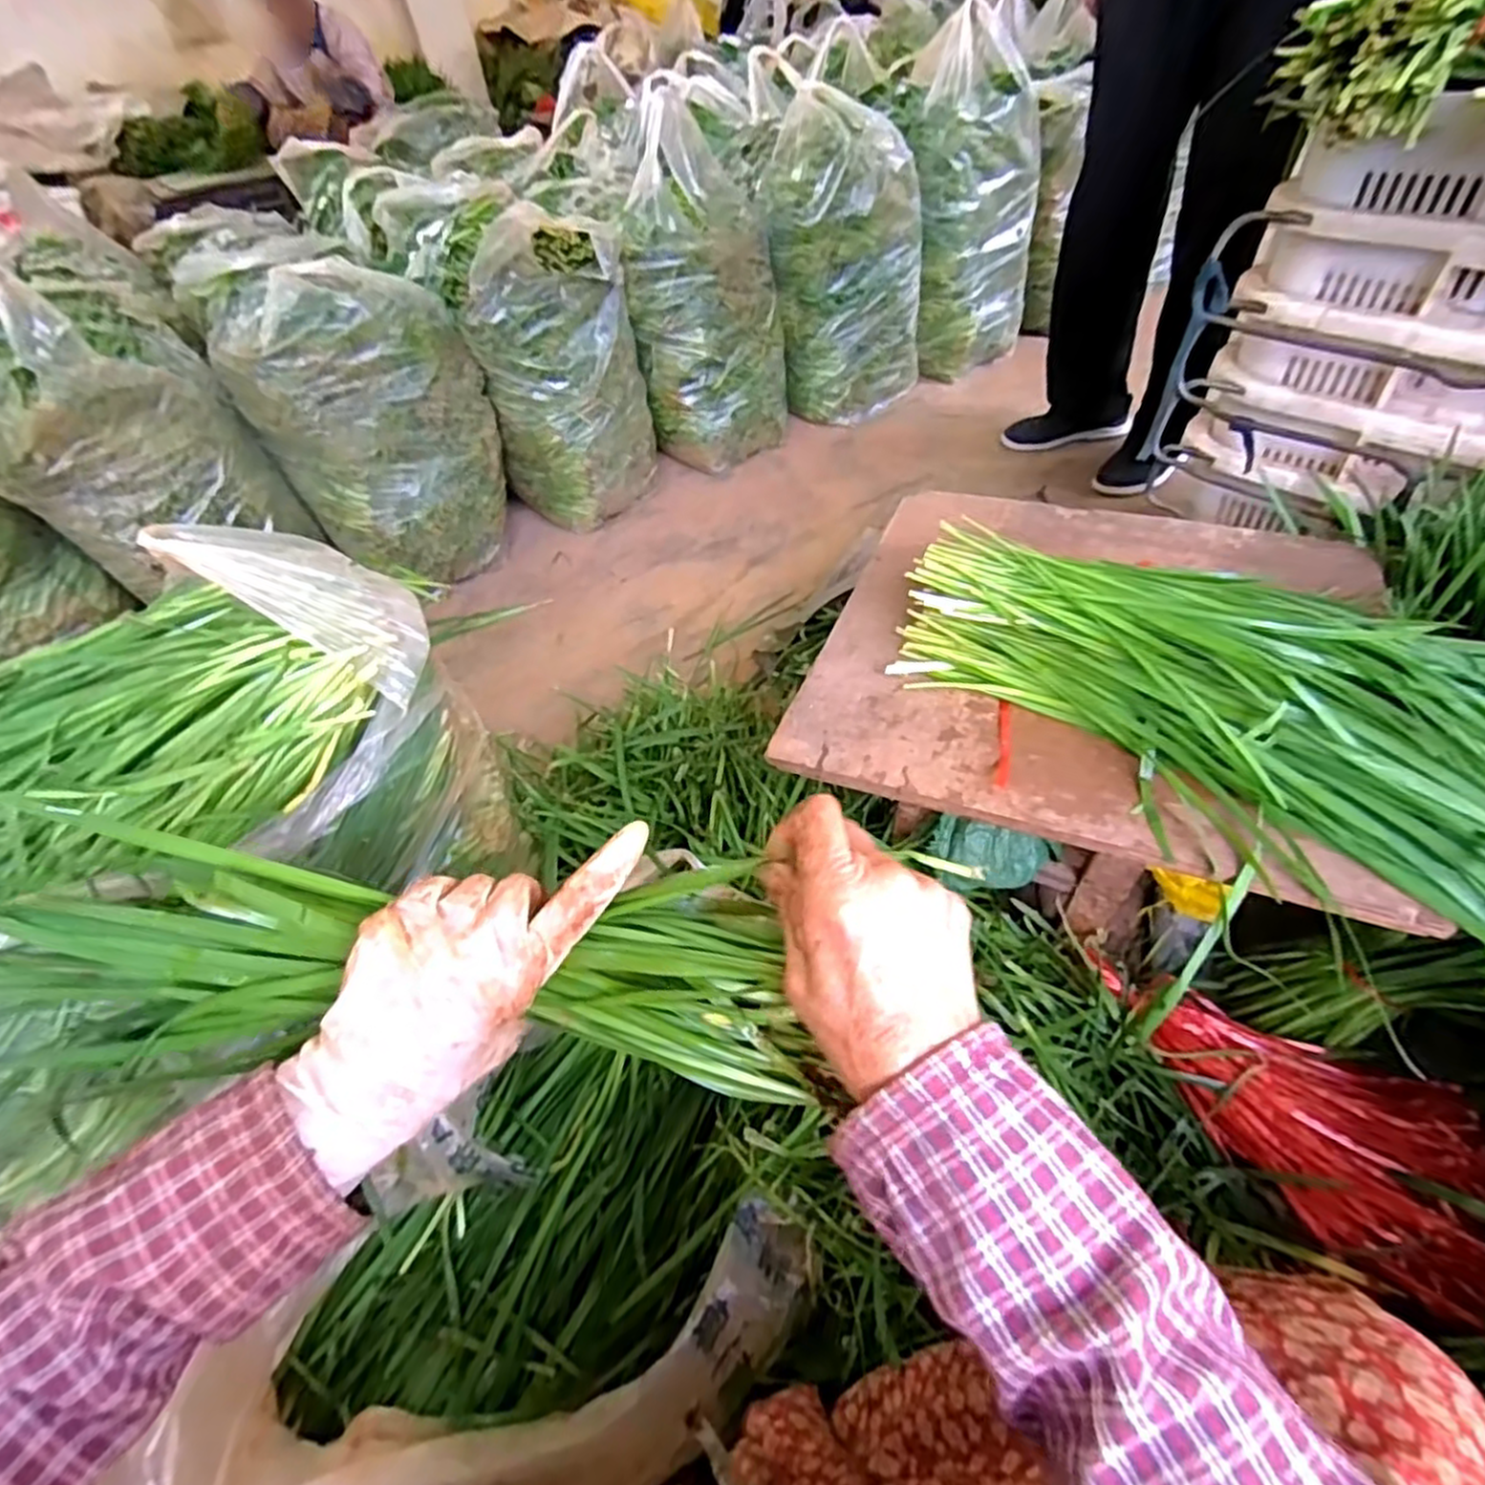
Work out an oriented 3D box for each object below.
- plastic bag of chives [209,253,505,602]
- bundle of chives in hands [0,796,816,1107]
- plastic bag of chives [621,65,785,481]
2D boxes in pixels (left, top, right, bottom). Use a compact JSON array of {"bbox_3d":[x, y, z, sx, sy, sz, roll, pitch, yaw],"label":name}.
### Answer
[{"bbox_3d":[-0.651,-0.568,1.320,0.355,0.464,0.344,-33,52,-21],"label":"plastic bag of chives"},{"bbox_3d":[-0.154,0.104,0.344,0.392,0.086,0.092,2,48,5],"label":"bundle of chives in hands"},{"bbox_3d":[-0.065,-0.876,1.483,0.275,0.565,0.248,-2,48,5],"label":"plastic bag of chives"}]

